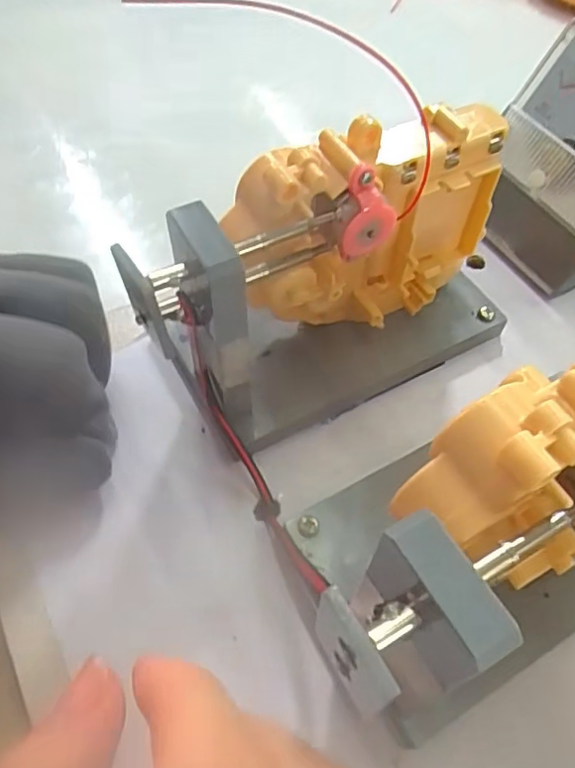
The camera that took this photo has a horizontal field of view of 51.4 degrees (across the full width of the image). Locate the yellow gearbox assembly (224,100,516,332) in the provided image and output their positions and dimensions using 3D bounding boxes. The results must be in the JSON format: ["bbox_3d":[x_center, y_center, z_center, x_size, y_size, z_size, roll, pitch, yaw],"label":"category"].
[{"bbox_3d":[0.025,-0.047,0.197,0.092,0.071,0.029,-17,59,-13],"label":"yellow gearbox assembly"}]

